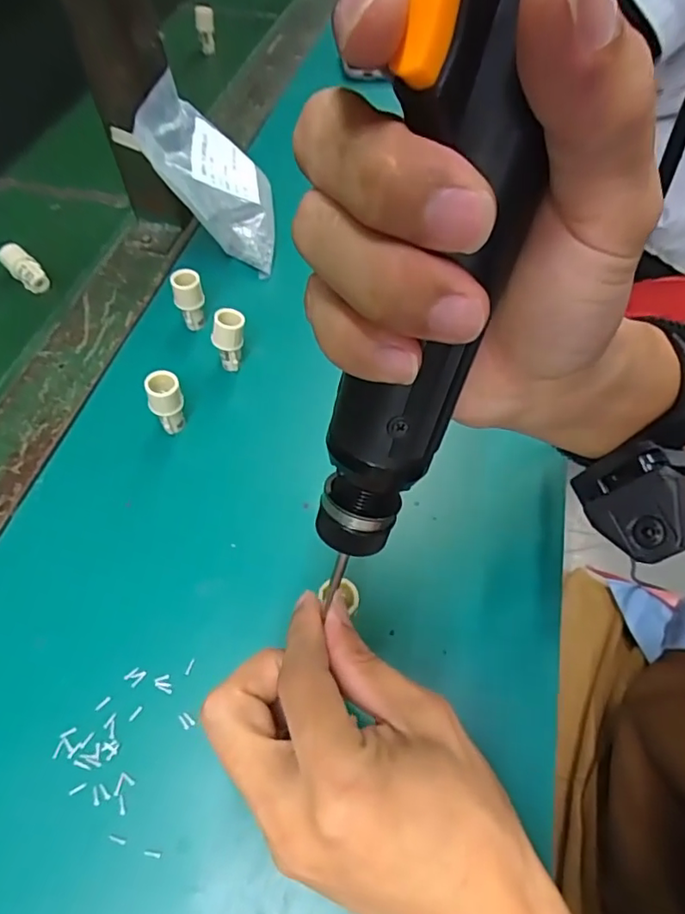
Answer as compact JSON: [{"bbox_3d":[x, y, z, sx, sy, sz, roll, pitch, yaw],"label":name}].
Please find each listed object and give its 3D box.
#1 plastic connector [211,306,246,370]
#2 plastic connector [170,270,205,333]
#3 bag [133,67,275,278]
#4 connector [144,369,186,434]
[{"bbox_3d":[-0.073,-0.073,0.368,0.021,0.046,0.017,-8,59,-5],"label":"plastic connector"},{"bbox_3d":[-0.104,-0.107,0.385,0.019,0.040,0.014,-17,60,-10],"label":"plastic connector"},{"bbox_3d":[-0.100,-0.210,0.419,0.118,0.042,0.104,22,54,-39],"label":"bag"},{"bbox_3d":[-0.105,-0.031,0.338,0.019,0.042,0.017,-17,60,-10],"label":"connector"}]

